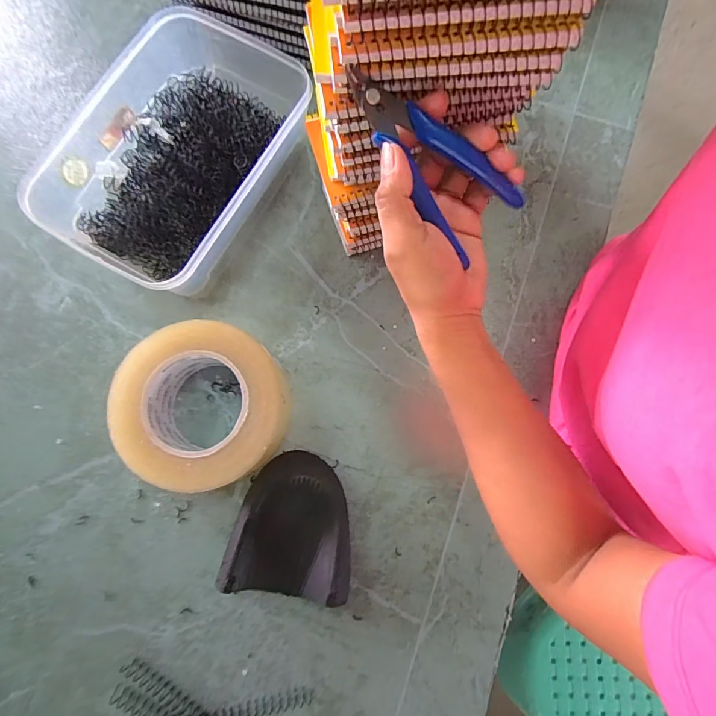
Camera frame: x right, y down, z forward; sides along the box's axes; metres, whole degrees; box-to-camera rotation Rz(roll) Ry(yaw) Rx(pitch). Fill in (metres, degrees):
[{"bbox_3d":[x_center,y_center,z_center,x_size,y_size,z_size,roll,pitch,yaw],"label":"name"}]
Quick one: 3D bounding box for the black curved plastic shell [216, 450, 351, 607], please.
[{"bbox_3d":[-0.050,0.132,0.320,0.095,0.038,0.103,10,79,2],"label":"black curved plastic shell"}]

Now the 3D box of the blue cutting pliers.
[{"bbox_3d":[0.039,-0.113,0.229,0.121,0.009,0.053,37,81,-14],"label":"blue cutting pliers"}]

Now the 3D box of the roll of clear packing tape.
[{"bbox_3d":[-0.121,0.039,0.329,0.130,0.055,0.125,0,79,1],"label":"roll of clear packing tape"}]

